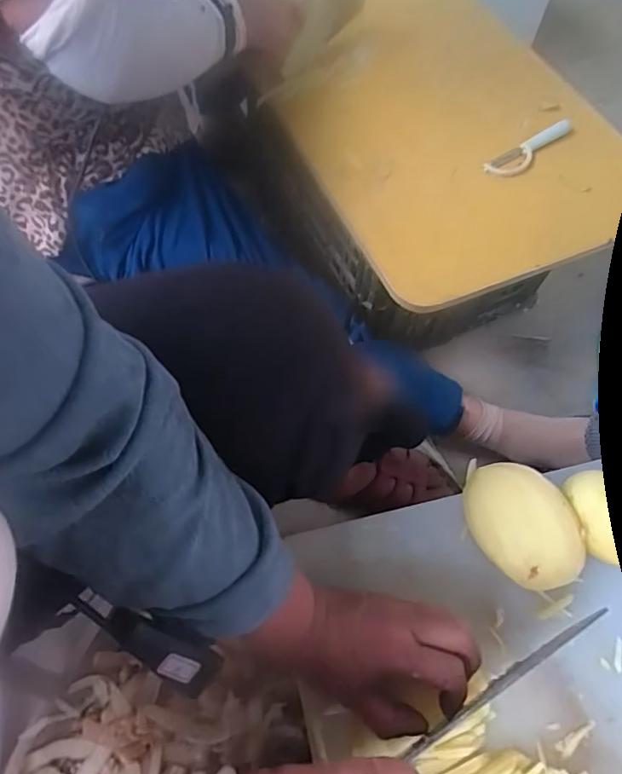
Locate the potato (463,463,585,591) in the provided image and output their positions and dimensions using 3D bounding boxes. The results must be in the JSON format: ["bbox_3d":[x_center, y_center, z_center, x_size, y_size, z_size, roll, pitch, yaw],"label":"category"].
[{"bbox_3d":[0.166,0.113,0.420,0.069,0.058,0.103,-25,66,-15],"label":"potato"}]

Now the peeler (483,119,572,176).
[{"bbox_3d":[0.277,-0.304,0.661,0.144,0.013,0.031,-35,69,-19],"label":"peeler"}]

